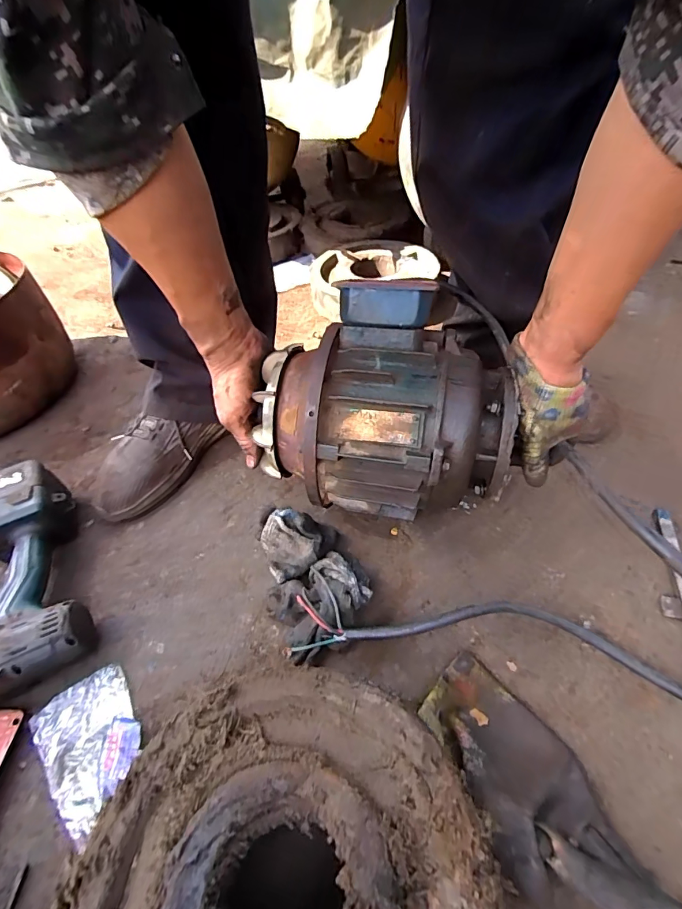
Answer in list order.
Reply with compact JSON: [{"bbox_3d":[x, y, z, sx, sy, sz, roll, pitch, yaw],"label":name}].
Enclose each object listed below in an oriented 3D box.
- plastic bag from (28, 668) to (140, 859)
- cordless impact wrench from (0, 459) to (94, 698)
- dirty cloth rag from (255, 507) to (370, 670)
[{"bbox_3d":[-0.216,0.246,0.363,0.080,0.026,0.108,-36,55,-24],"label":"plastic bag"},{"bbox_3d":[-0.352,0.128,0.444,0.151,0.078,0.238,-23,50,-14],"label":"cordless impact wrench"},{"bbox_3d":[-0.033,0.122,0.432,0.098,0.058,0.143,-23,50,-14],"label":"dirty cloth rag"}]

